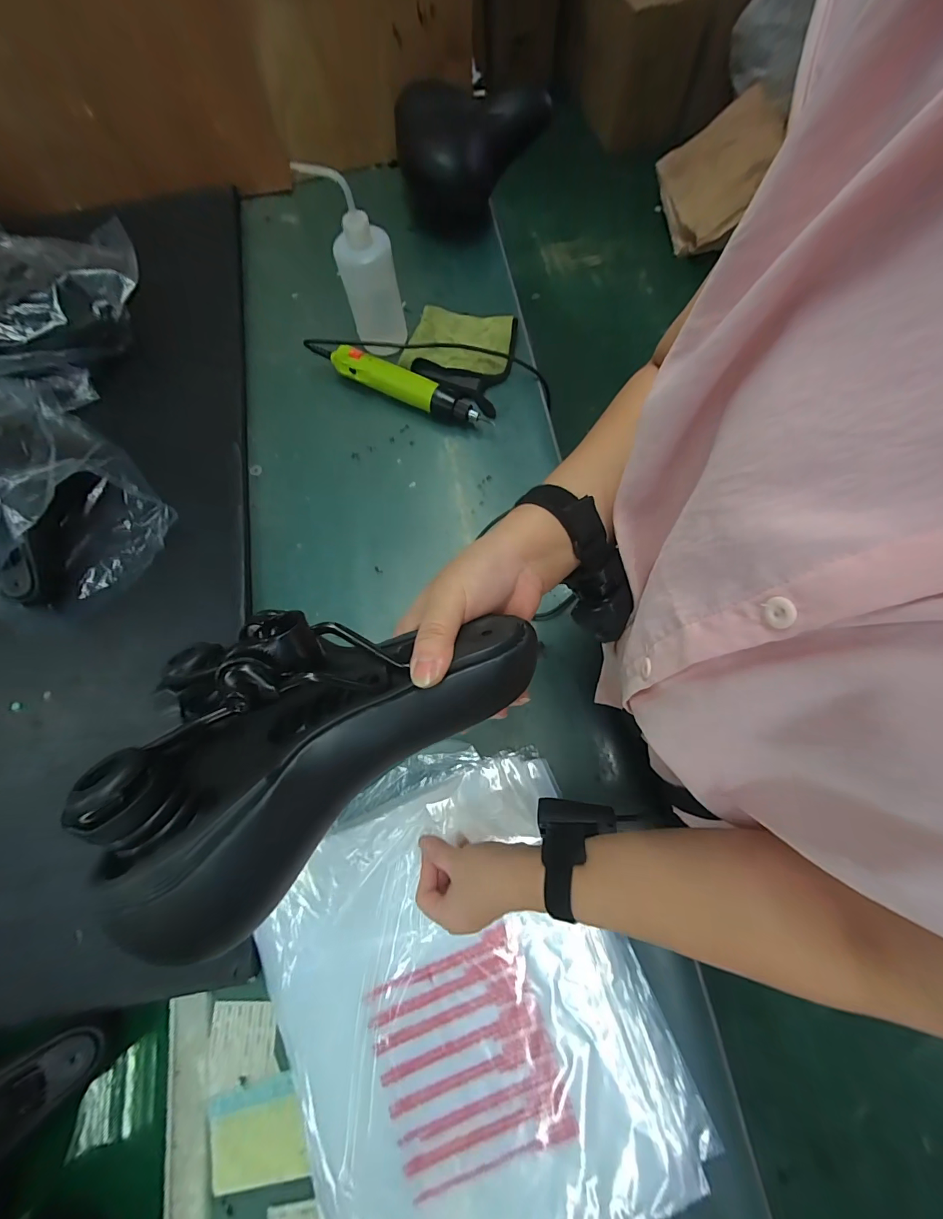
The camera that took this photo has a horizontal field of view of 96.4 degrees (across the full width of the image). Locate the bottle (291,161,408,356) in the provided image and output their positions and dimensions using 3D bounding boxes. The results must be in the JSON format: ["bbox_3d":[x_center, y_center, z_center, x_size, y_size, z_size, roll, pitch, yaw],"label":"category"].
[{"bbox_3d":[-0.145,-0.458,0.572,0.078,0.190,0.102,-28,75,-5],"label":"bottle"}]

